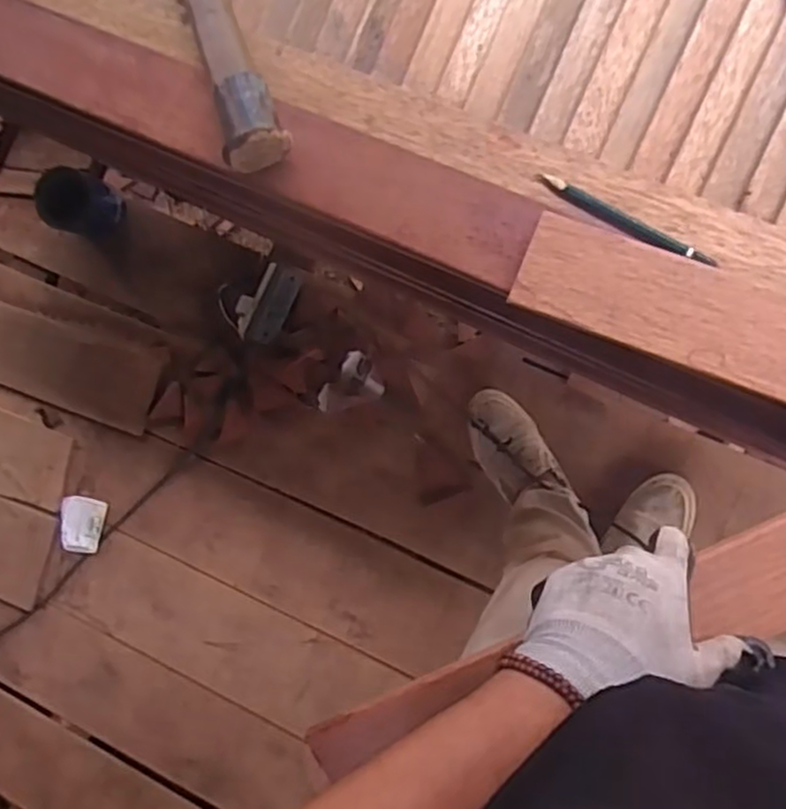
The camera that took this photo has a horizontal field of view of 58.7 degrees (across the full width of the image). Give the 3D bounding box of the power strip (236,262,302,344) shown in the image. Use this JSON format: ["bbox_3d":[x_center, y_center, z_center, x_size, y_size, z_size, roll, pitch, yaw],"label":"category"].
[{"bbox_3d":[-0.221,-0.178,1.224,0.091,0.048,0.147,28,91,5],"label":"power strip"}]

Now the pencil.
[{"bbox_3d":[0.159,-0.125,0.475,0.125,0.012,0.010,32,97,10],"label":"pencil"}]

